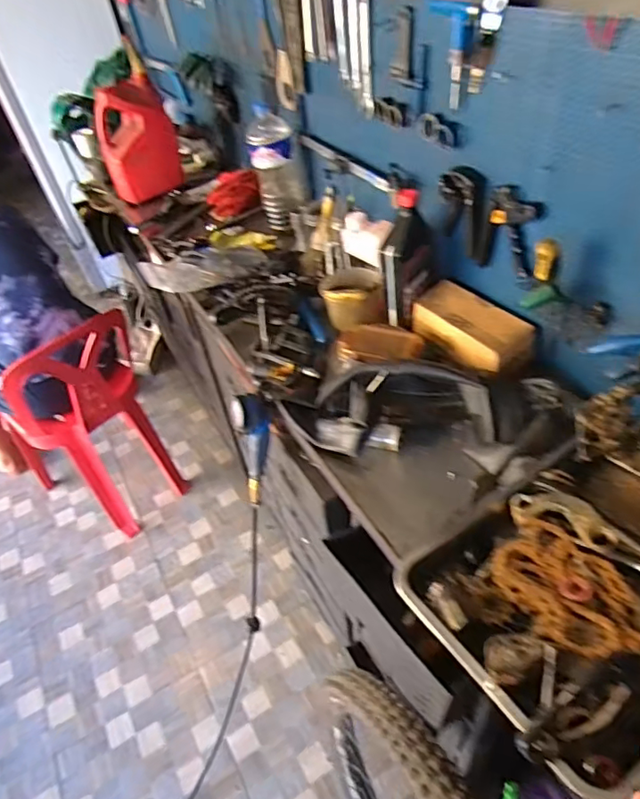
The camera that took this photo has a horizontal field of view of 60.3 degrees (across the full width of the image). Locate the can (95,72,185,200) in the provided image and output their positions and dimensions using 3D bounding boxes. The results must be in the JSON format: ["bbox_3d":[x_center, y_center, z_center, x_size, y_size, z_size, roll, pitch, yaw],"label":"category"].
[{"bbox_3d":[-0.529,-0.749,1.609,0.214,0.302,0.105,-18,44,-9],"label":"can"}]

